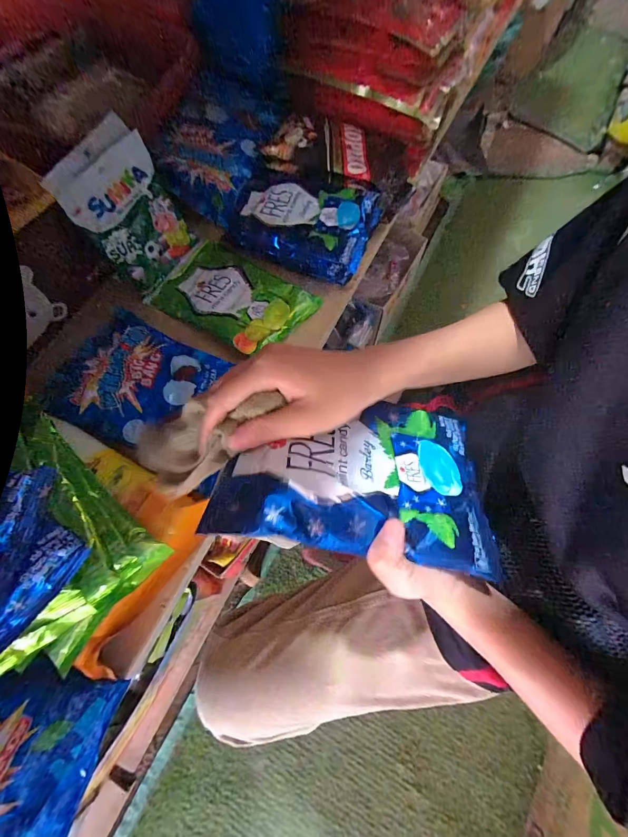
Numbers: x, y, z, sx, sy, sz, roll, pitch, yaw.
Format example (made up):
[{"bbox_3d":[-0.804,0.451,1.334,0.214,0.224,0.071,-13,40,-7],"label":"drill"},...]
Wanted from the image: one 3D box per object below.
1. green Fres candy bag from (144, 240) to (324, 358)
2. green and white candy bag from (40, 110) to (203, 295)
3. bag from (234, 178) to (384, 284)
[{"bbox_3d":[-0.114,-0.172,0.501,0.215,0.026,0.139,29,72,11],"label":"green Fres candy bag"},{"bbox_3d":[-0.241,-0.273,0.464,0.022,0.163,0.129,18,65,44],"label":"green and white candy bag"},{"bbox_3d":[-0.021,-0.286,0.512,0.211,0.047,0.150,11,70,5],"label":"bag"}]

